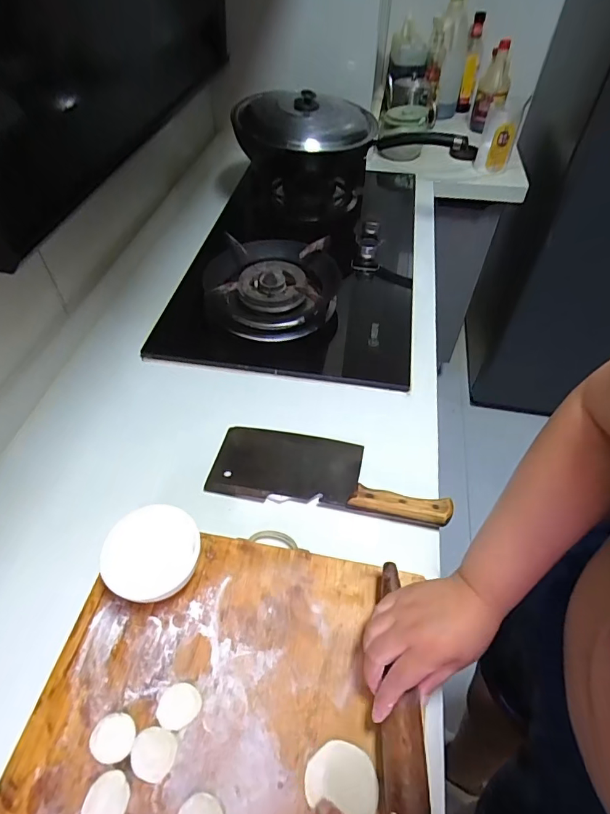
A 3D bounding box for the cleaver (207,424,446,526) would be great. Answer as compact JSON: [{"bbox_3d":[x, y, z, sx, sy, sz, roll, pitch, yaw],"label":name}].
[{"bbox_3d":[0.030,0.081,0.594,0.303,0.026,0.110,8,50,7],"label":"cleaver"}]

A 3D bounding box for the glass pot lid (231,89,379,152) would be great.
[{"bbox_3d":[0.008,-0.617,0.956,0.298,0.079,0.241,5,49,5],"label":"glass pot lid"}]

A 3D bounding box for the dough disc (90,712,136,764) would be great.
[{"bbox_3d":[-0.169,0.290,0.396,0.037,0.004,0.035,0,49,0],"label":"dough disc"}]

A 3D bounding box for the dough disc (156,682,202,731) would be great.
[{"bbox_3d":[-0.116,0.273,0.413,0.038,0.006,0.034,-25,53,-20],"label":"dough disc"}]

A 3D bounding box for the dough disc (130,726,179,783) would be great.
[{"bbox_3d":[-0.130,0.297,0.387,0.037,0.006,0.036,7,50,7],"label":"dough disc"}]

